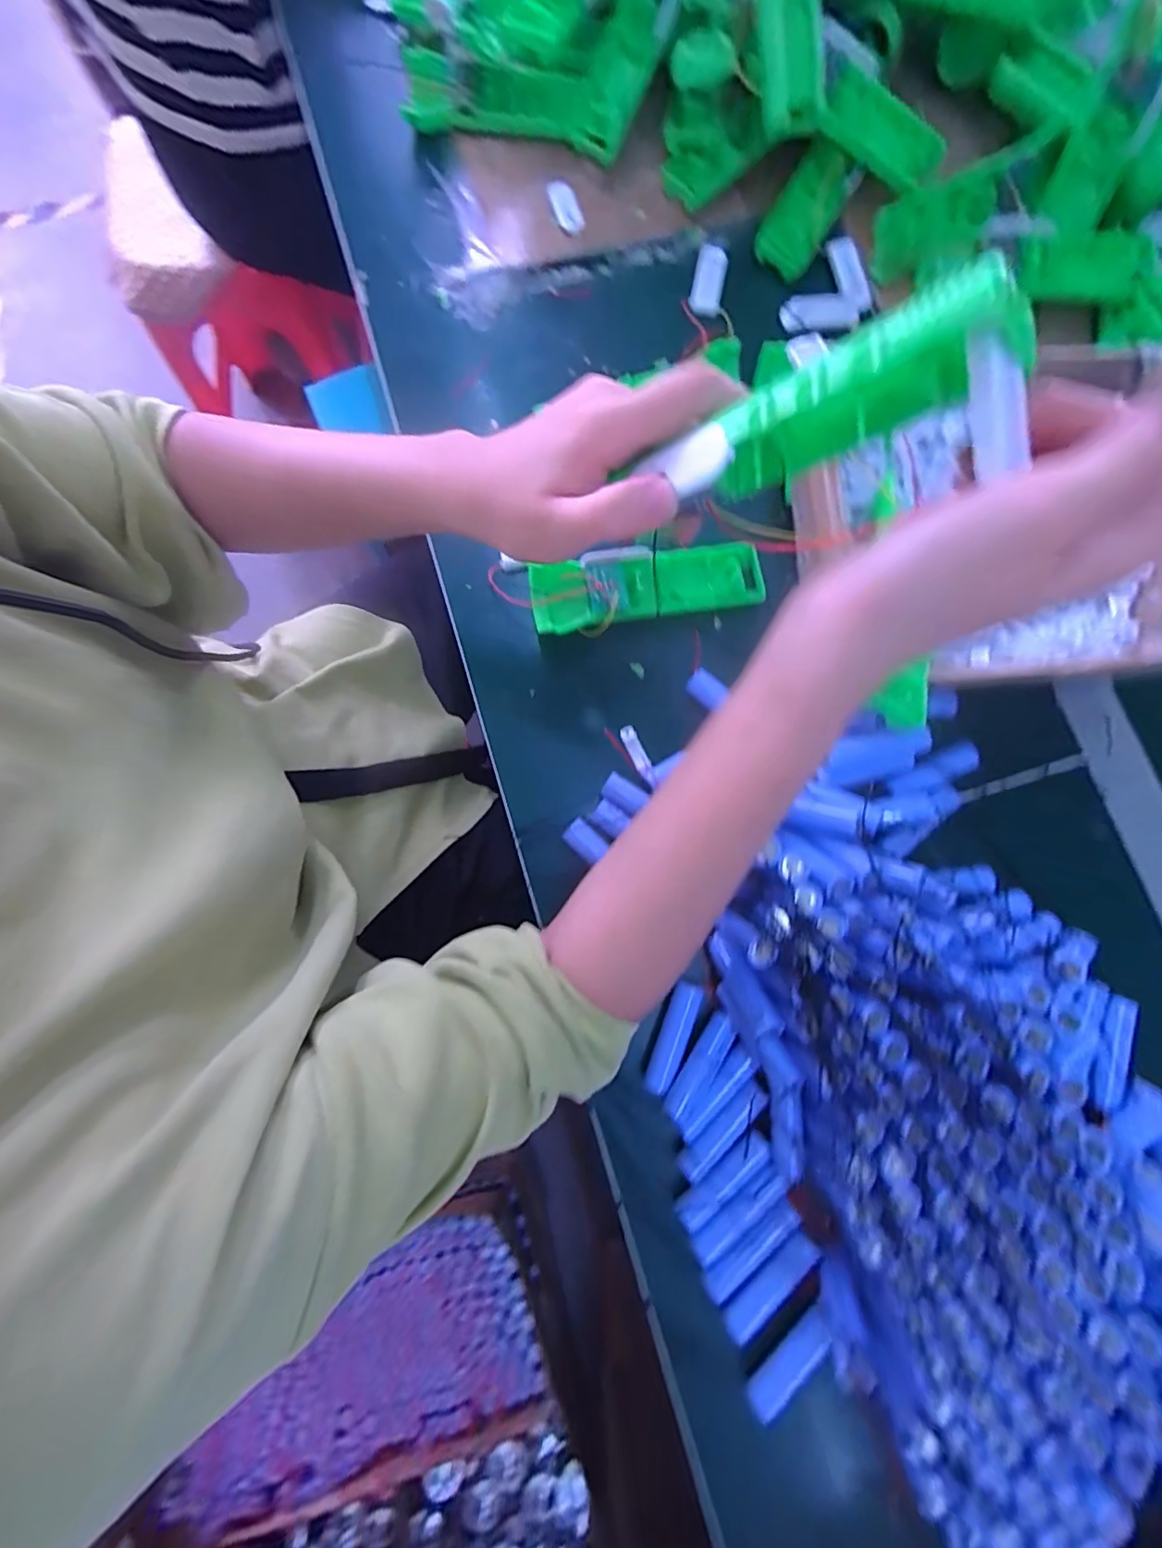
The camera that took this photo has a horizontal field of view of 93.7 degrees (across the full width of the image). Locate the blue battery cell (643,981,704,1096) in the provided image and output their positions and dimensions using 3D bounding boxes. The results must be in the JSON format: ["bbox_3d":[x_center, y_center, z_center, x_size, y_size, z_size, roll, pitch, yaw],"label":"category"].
[{"bbox_3d":[0.057,0.164,0.338,0.018,0.018,0.065,21,80,3],"label":"blue battery cell"}]

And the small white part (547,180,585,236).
[{"bbox_3d":[-0.013,-0.471,0.452,0.022,0.009,0.045,-21,80,-4],"label":"small white part"}]

